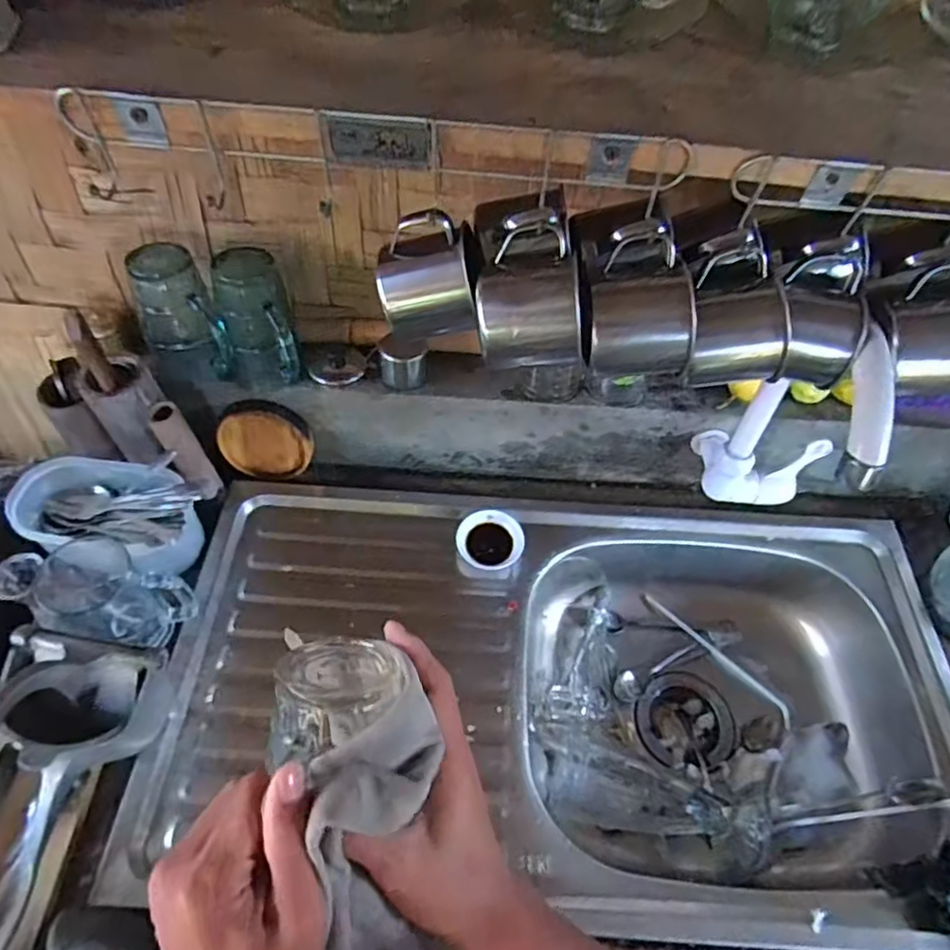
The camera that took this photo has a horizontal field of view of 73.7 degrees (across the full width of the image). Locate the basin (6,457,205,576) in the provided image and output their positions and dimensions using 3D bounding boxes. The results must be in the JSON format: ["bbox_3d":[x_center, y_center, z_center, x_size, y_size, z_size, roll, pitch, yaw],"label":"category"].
[{"bbox_3d":[-0.366,0.043,0.642,0.183,0.078,0.098,13,56,5],"label":"basin"}]

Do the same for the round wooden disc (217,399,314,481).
[{"bbox_3d":[-0.229,-0.038,0.697,0.098,0.092,0.013,16,30,-13],"label":"round wooden disc"}]

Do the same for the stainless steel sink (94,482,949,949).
[{"bbox_3d":[0.087,0.220,0.660,0.752,0.138,0.412,6,56,1],"label":"stainless steel sink"}]

